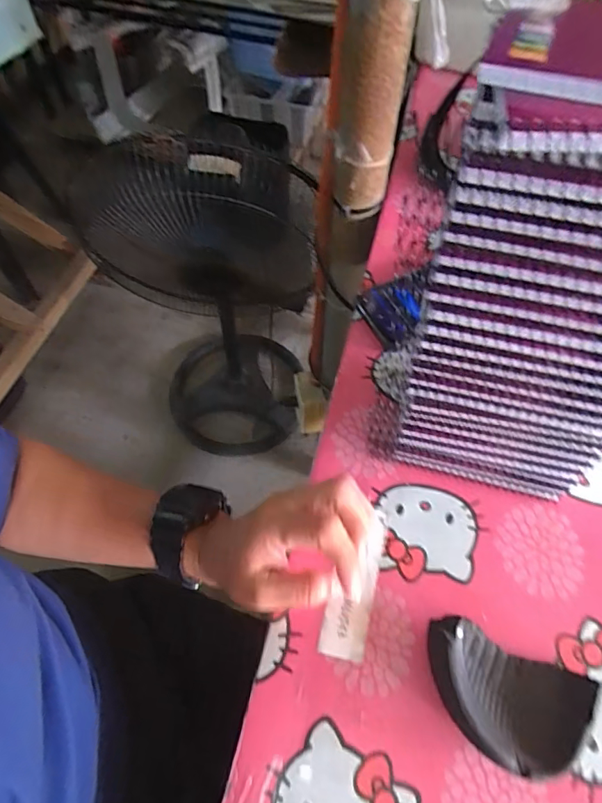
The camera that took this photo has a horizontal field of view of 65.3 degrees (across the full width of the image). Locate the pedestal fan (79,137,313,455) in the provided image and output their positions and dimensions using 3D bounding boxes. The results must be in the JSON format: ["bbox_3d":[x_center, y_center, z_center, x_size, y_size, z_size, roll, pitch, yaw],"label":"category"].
[{"bbox_3d":[-0.196,-0.211,1.027,0.352,0.871,0.410,-8,60,-5],"label":"pedestal fan"}]

